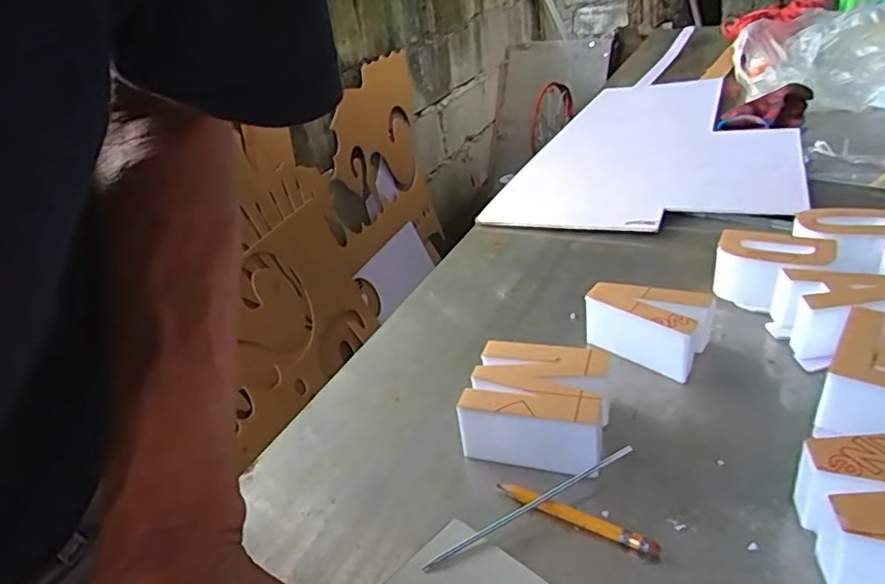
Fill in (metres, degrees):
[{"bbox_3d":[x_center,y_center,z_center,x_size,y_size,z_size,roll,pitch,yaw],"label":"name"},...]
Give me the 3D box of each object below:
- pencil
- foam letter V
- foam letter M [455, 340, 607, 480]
[{"bbox_3d":[0.072,0.123,0.327,0.089,0.011,0.006,13,35,31],"label":"pencil"},{"bbox_3d":[0.148,0.029,0.440,0.086,0.049,0.052,9,33,25],"label":"foam letter V"},{"bbox_3d":[0.060,0.073,0.381,0.083,0.045,0.075,5,31,20],"label":"foam letter M"}]

